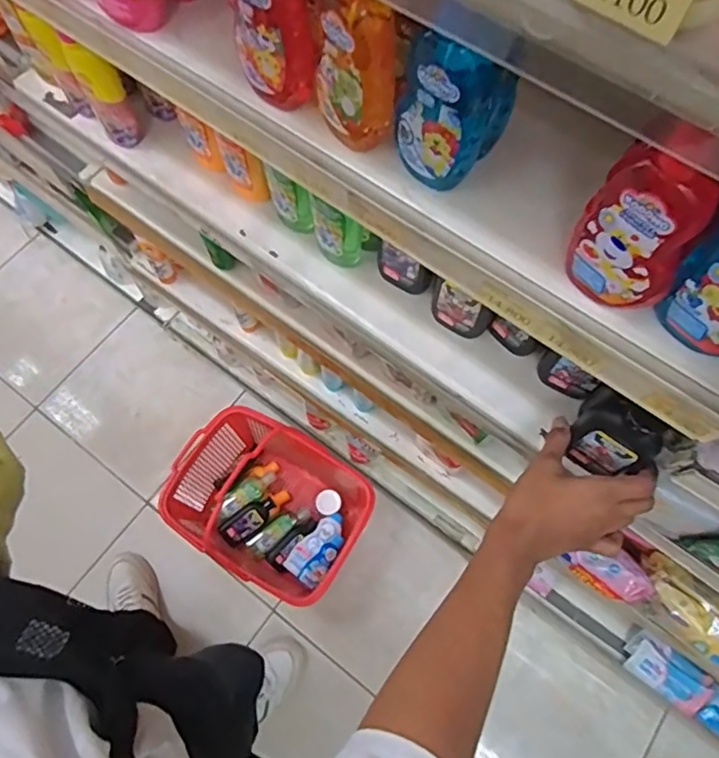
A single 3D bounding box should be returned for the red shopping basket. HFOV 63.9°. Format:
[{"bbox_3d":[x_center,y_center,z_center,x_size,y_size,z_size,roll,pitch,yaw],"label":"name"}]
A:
[{"bbox_3d":[-0.192,0.257,1.228,0.398,0.310,0.300,30,73,11],"label":"red shopping basket"}]

